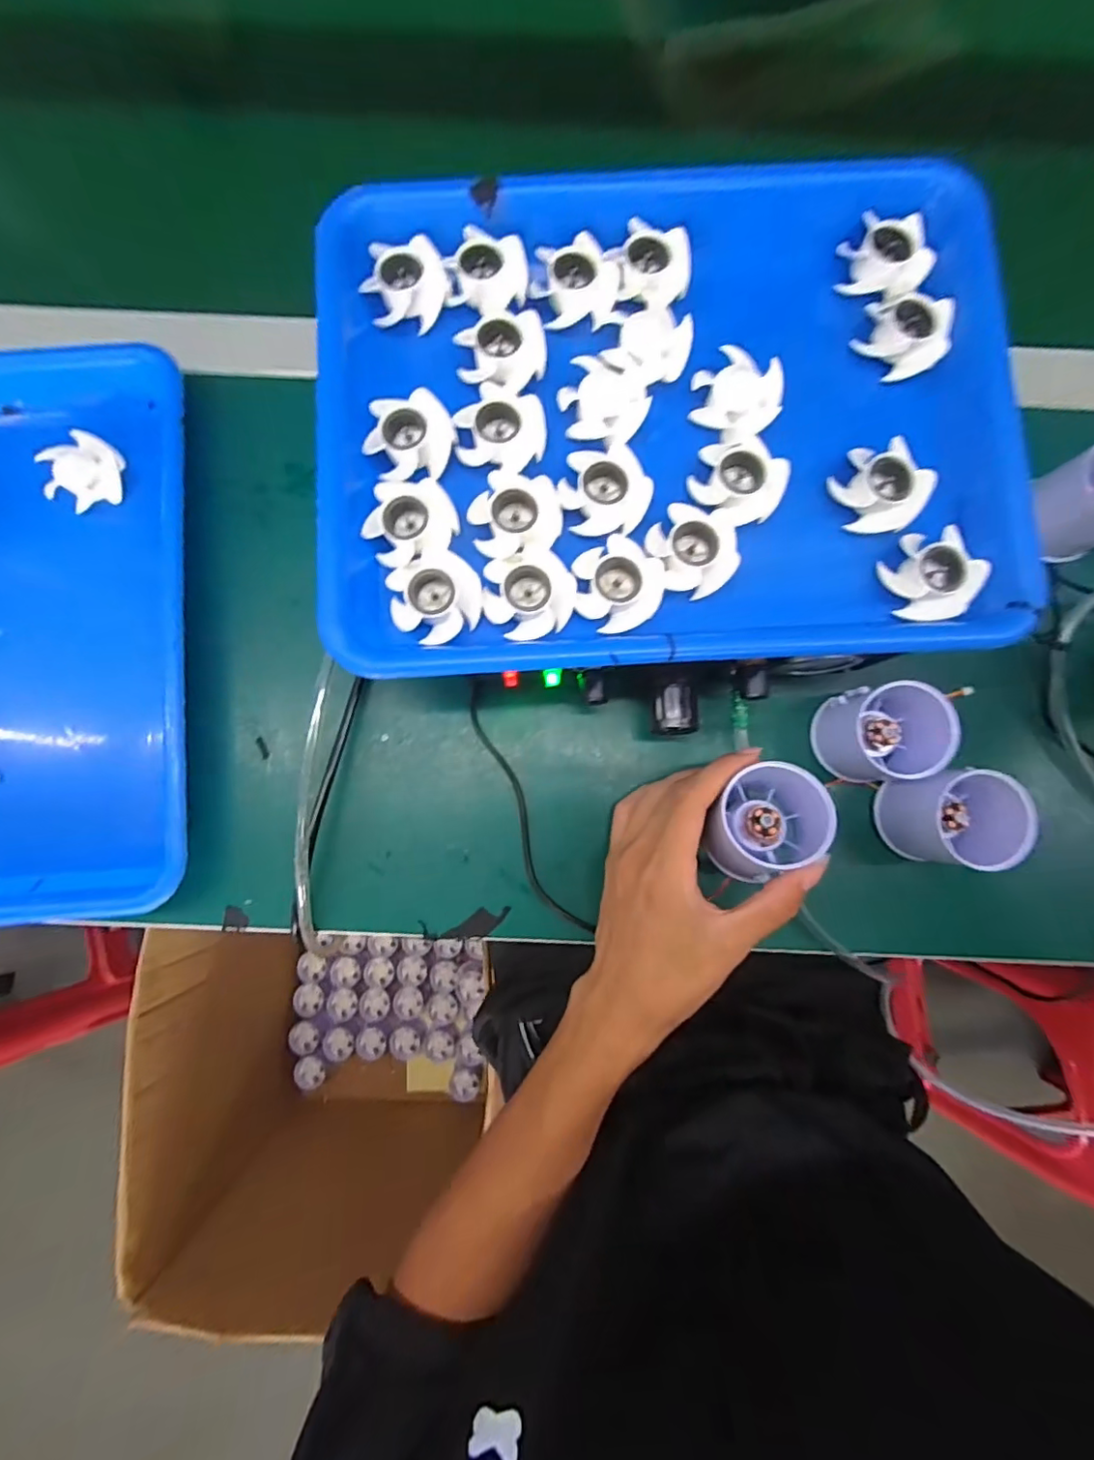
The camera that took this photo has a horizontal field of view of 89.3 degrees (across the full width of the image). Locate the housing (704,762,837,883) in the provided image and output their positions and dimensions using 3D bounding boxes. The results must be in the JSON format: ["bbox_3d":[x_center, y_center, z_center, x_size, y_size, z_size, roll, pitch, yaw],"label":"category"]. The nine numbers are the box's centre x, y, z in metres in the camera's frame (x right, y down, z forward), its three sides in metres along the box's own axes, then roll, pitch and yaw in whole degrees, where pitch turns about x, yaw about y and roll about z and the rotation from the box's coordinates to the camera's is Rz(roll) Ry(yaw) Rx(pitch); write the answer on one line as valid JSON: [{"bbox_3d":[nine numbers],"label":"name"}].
[{"bbox_3d":[0.112,0.048,0.284,0.054,0.052,0.057,0,88,0],"label":"housing"}]

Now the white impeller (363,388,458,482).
[{"bbox_3d":[-0.068,-0.147,0.279,0.042,0.015,0.040,-8,83,-1],"label":"white impeller"}]

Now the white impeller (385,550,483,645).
[{"bbox_3d":[-0.054,-0.064,0.269,0.043,0.014,0.038,-26,84,-3],"label":"white impeller"}]

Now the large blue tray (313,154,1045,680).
[{"bbox_3d":[0.056,-0.160,0.277,0.327,0.035,0.250,-3,83,0],"label":"large blue tray"}]

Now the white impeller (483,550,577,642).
[{"bbox_3d":[-0.008,-0.065,0.269,0.044,0.015,0.039,-11,83,-1],"label":"white impeller"}]

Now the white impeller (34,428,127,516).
[{"bbox_3d":[-0.286,-0.159,0.344,0.038,0.023,0.044,44,85,5],"label":"white impeller"}]

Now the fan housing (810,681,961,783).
[{"bbox_3d":[0.193,0.002,0.311,0.062,0.052,0.057,-8,84,0],"label":"fan housing"}]

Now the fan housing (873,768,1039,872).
[{"bbox_3d":[0.222,0.048,0.307,0.053,0.049,0.051,0,88,0],"label":"fan housing"}]

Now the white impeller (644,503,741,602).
[{"bbox_3d":[0.071,-0.087,0.272,0.046,0.014,0.038,22,84,3],"label":"white impeller"}]

